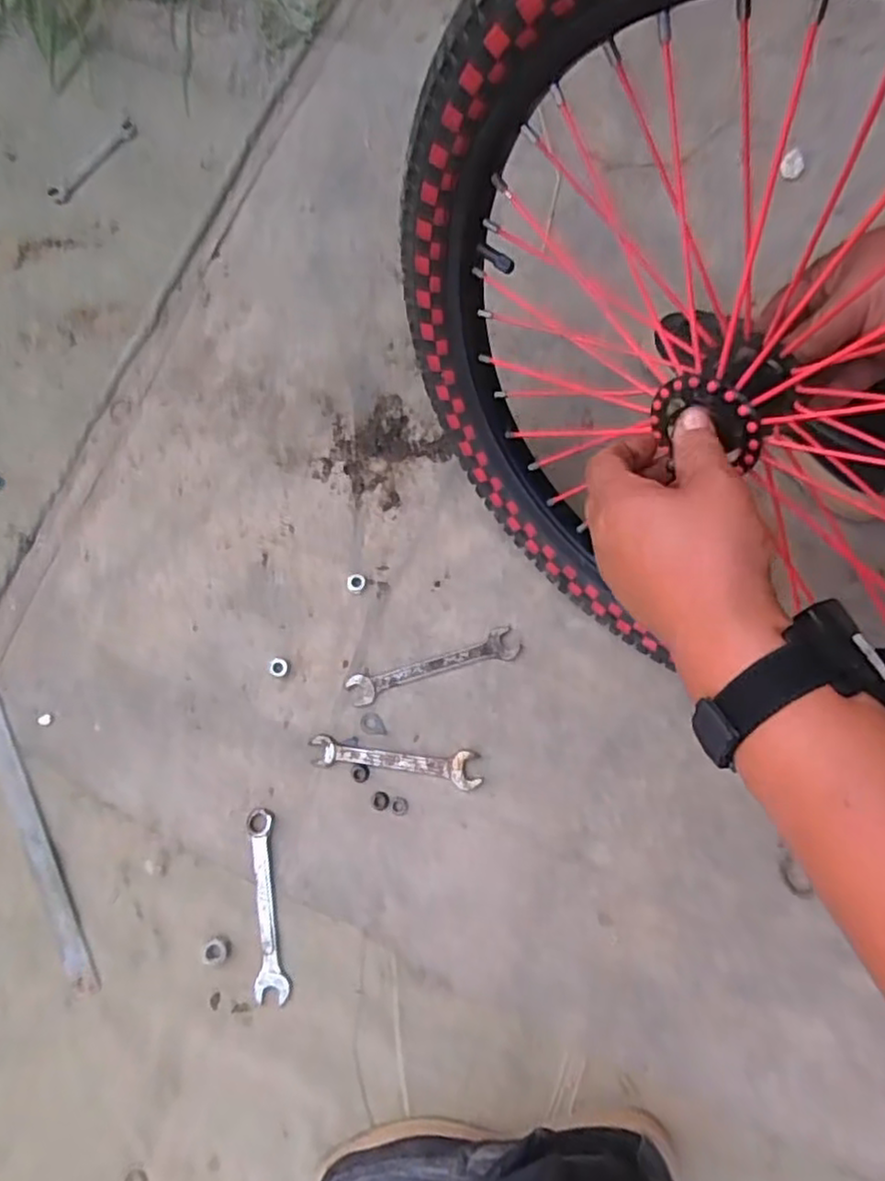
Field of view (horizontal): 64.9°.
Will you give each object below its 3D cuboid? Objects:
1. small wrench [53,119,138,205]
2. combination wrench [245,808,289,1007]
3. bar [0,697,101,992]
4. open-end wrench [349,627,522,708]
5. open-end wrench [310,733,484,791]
[{"bbox_3d":[-0.370,-0.457,0.740,0.019,0.006,0.122,37,79,6],"label":"small wrench"},{"bbox_3d":[-0.149,0.266,0.591,0.027,0.007,0.153,-6,77,-3],"label":"combination wrench"},{"bbox_3d":[-0.356,0.214,0.606,0.023,0.006,0.270,-25,79,-7],"label":"bar"},{"bbox_3d":[-0.009,0.068,0.629,0.156,0.012,0.029,-17,78,-5],"label":"open-end wrench"},{"bbox_3d":[-0.040,0.148,0.611,0.150,0.010,0.030,9,77,0],"label":"open-end wrench"}]

